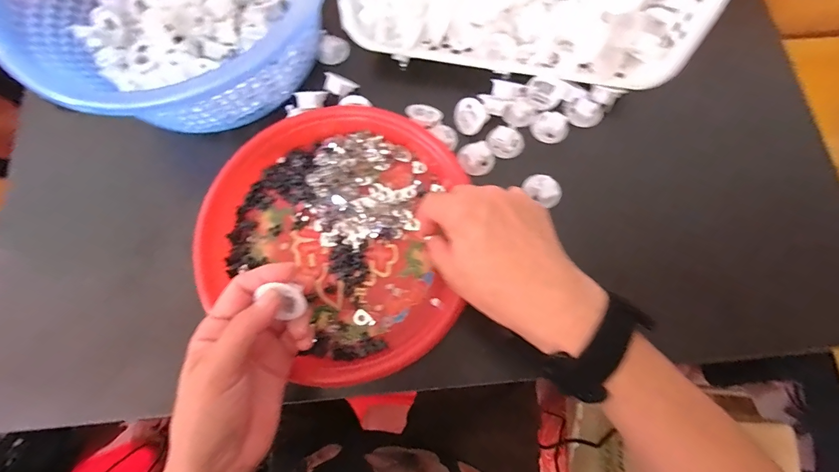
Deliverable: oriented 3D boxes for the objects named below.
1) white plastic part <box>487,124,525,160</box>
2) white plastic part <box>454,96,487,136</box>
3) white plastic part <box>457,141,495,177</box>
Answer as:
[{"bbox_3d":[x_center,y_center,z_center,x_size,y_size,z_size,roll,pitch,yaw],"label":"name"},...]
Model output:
[{"bbox_3d":[0.083,-0.090,0.363,0.035,0.015,0.028,18,77,6],"label":"white plastic part"},{"bbox_3d":[0.049,-0.115,0.364,0.030,0.017,0.031,8,76,3],"label":"white plastic part"},{"bbox_3d":[0.054,-0.075,0.360,0.031,0.014,0.032,0,76,1],"label":"white plastic part"}]

